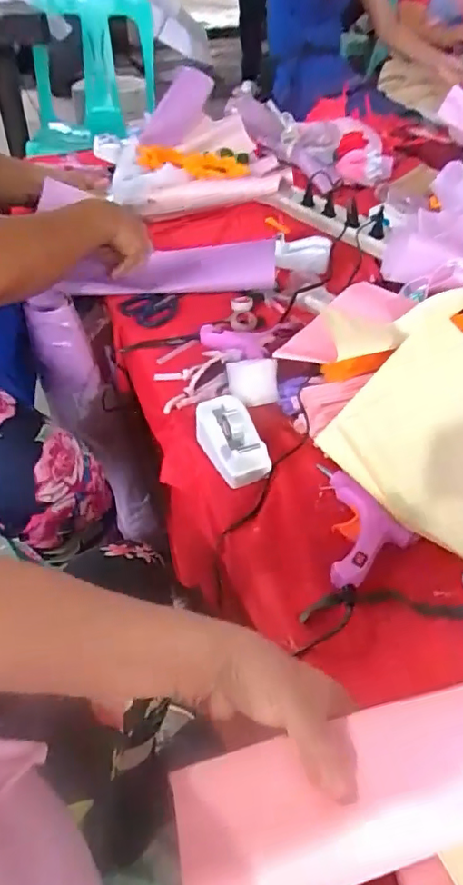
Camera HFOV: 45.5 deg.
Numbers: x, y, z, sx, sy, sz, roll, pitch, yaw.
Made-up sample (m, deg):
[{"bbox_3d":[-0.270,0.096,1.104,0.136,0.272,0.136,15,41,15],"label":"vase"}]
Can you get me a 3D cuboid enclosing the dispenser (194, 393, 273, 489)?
[{"bbox_3d":[-0.001,-0.003,0.599,0.057,0.039,0.103,-16,46,-16],"label":"dispenser"}]

